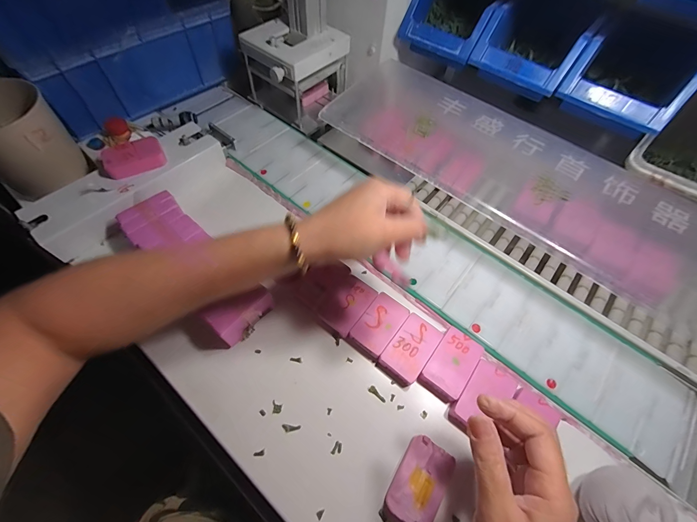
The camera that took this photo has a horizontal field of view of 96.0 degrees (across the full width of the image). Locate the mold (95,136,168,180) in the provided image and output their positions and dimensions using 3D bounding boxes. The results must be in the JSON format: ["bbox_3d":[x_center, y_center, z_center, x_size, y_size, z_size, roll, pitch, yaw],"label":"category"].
[{"bbox_3d":[-0.297,-0.139,0.427,0.083,0.025,0.041,-28,65,-18],"label":"mold"}]

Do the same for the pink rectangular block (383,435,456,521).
[{"bbox_3d":[0.067,0.213,0.298,0.046,0.012,0.077,33,66,15],"label":"pink rectangular block"}]

